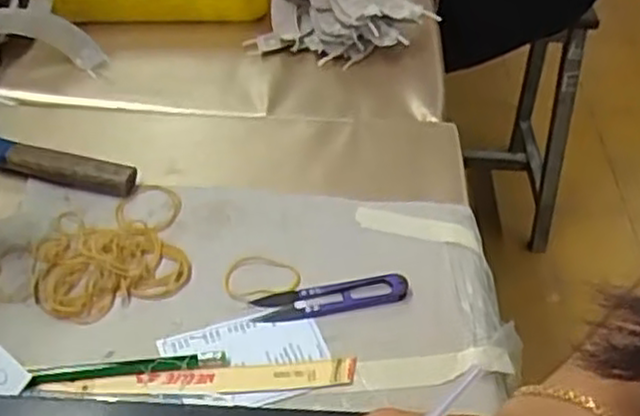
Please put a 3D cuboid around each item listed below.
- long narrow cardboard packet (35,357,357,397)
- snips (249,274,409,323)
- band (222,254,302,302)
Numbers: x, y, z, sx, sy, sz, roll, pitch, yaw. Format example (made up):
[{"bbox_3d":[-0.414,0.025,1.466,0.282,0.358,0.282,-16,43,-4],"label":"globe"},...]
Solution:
[{"bbox_3d":[-0.066,0.099,0.431,0.174,0.004,0.019,-3,44,-8],"label":"long narrow cardboard packet"},{"bbox_3d":[0.007,0.057,0.479,0.099,0.010,0.022,-7,45,-12],"label":"snips"},{"bbox_3d":[-0.039,0.044,0.493,0.049,0.004,0.036,-11,46,-16],"label":"band"}]

